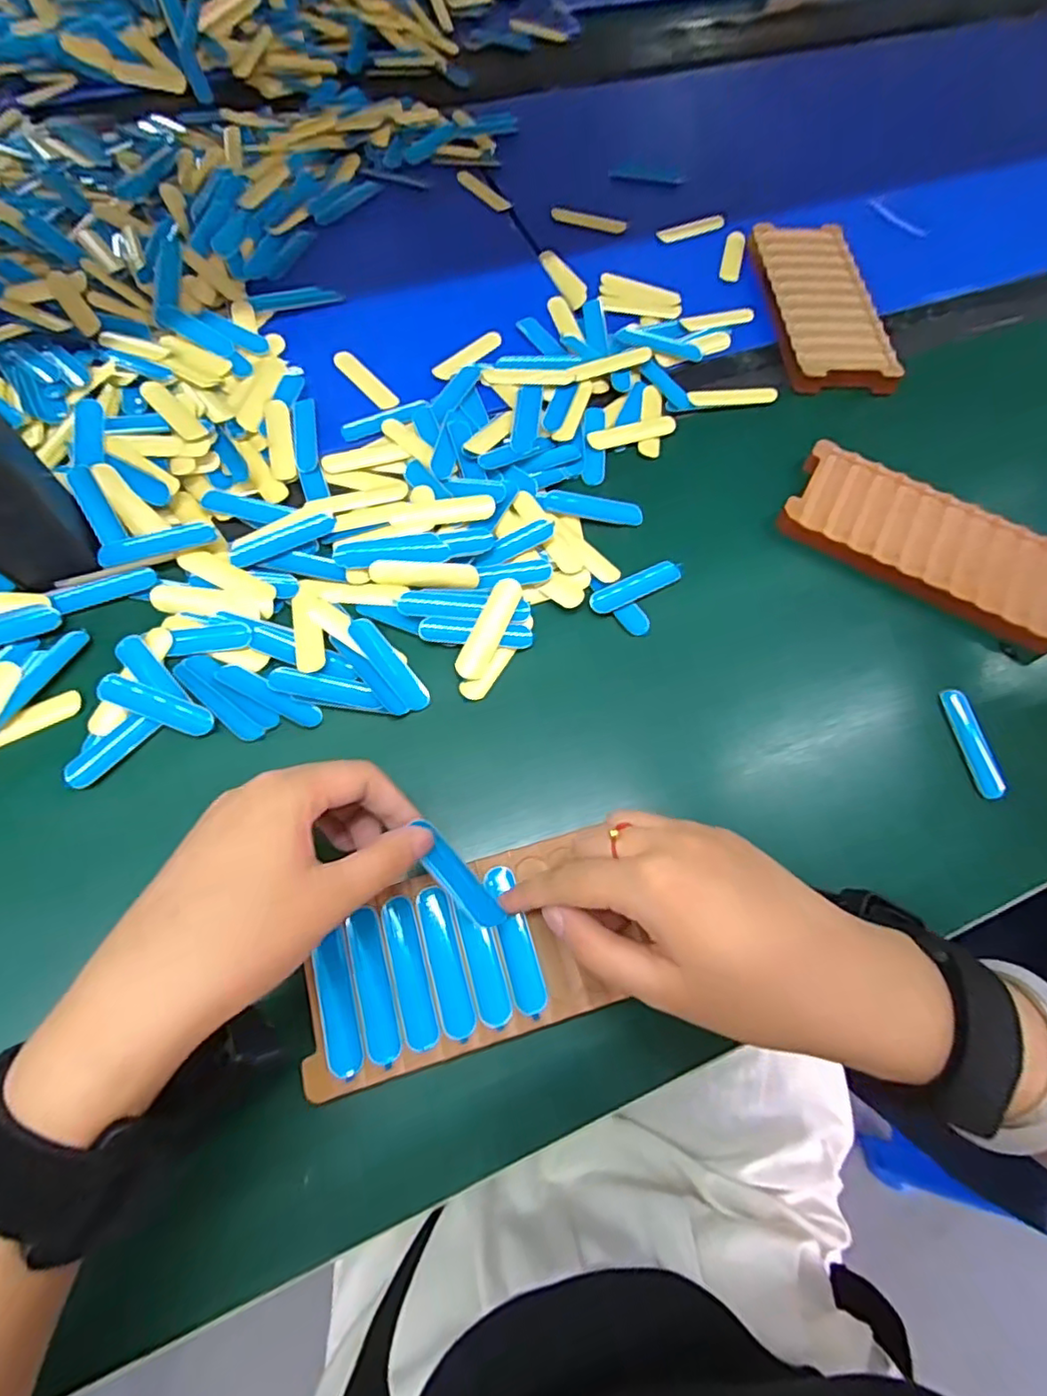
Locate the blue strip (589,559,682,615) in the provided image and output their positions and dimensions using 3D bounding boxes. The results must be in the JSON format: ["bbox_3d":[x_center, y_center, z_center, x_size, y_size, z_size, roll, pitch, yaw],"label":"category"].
[{"bbox_3d":[0.066,-0.066,0.362,0.059,0.004,0.016,-27,71,-13],"label":"blue strip"}]

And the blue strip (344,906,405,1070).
[{"bbox_3d":[-0.064,0.123,0.261,0.015,0.005,0.061,-14,69,-8],"label":"blue strip"}]

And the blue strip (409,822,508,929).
[{"bbox_3d":[-0.028,0.077,0.262,0.013,0.007,0.056,-41,100,-11],"label":"blue strip"}]

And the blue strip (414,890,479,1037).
[{"bbox_3d":[-0.034,0.114,0.266,0.014,0.008,0.061,-15,69,-9],"label":"blue strip"}]

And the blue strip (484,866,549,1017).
[{"bbox_3d":[-0.004,0.106,0.269,0.014,0.005,0.062,-15,72,-9],"label":"blue strip"}]

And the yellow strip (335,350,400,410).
[{"bbox_3d":[-0.108,-0.218,0.415,0.015,0.004,0.062,-38,74,-17],"label":"yellow strip"}]

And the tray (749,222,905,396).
[{"bbox_3d":[0.221,-0.293,0.457,0.073,0.017,0.166,-2,67,-4],"label":"tray"}]

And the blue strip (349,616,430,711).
[{"bbox_3d":[-0.074,-0.019,0.331,0.014,0.004,0.061,-38,74,-17],"label":"blue strip"}]

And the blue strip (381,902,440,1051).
[{"bbox_3d":[-0.049,0.118,0.263,0.015,0.005,0.061,-14,69,-9],"label":"blue strip"}]

